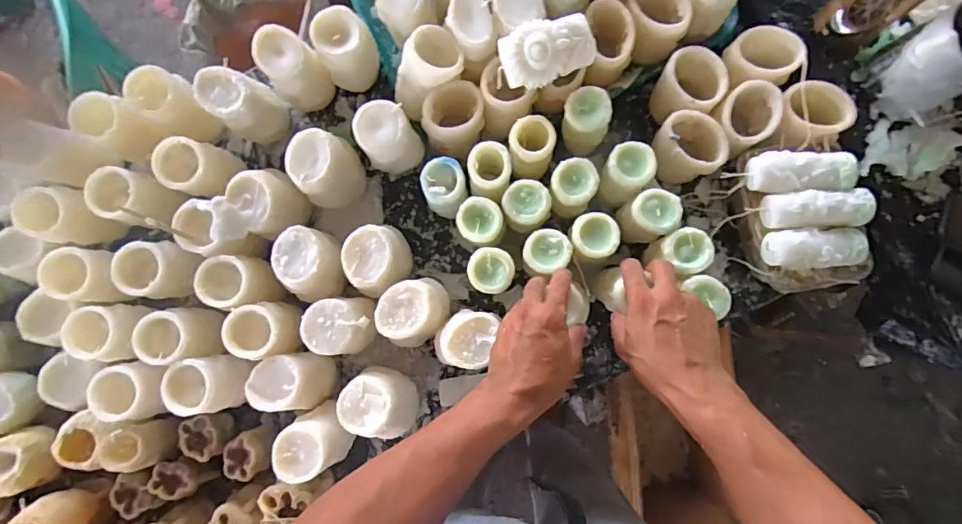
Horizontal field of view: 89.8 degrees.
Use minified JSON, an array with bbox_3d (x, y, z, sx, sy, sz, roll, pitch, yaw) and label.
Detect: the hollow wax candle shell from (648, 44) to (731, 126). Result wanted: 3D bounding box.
[{"bbox_3d":[0.248,-0.208,0.591,0.068,0.081,0.077,-17,85,0],"label":"hollow wax candle shell"}]

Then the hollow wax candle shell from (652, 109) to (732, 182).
[{"bbox_3d":[0.243,-0.129,0.578,0.075,0.068,0.079,1,86,2],"label":"hollow wax candle shell"}]

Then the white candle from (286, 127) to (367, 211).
[{"bbox_3d":[-0.185,-0.112,0.589,0.071,0.096,0.076,0,85,2],"label":"white candle"}]

